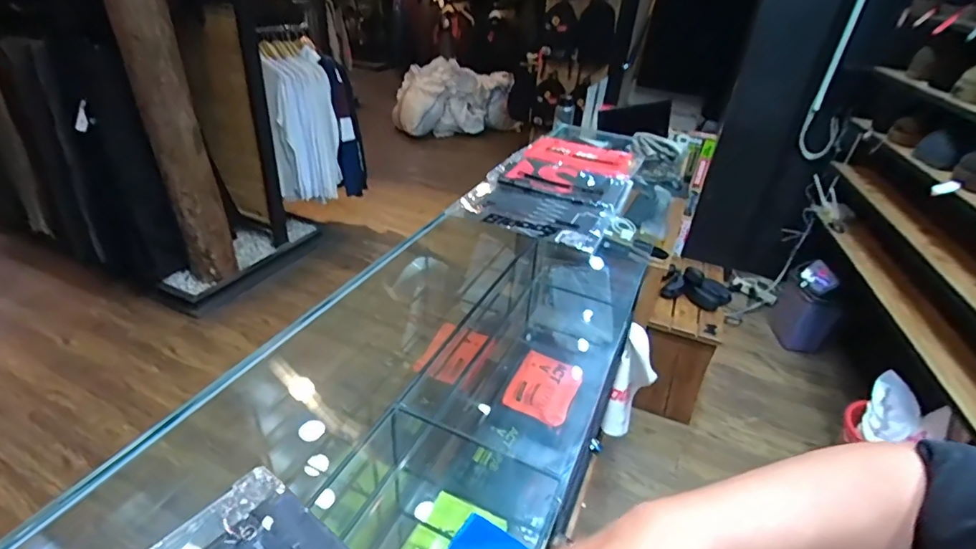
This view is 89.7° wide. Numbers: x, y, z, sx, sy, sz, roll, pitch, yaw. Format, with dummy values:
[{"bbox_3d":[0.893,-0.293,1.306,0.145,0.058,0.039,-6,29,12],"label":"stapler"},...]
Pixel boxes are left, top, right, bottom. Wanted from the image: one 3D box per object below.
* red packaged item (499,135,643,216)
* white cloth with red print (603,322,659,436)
[{"bbox_3d":[0.218,-0.270,1.227,0.278,0.023,0.450,16,34,16],"label":"red packaged item"},{"bbox_3d":[0.493,0.370,1.672,0.127,0.417,0.114,20,35,21],"label":"white cloth with red print"}]

